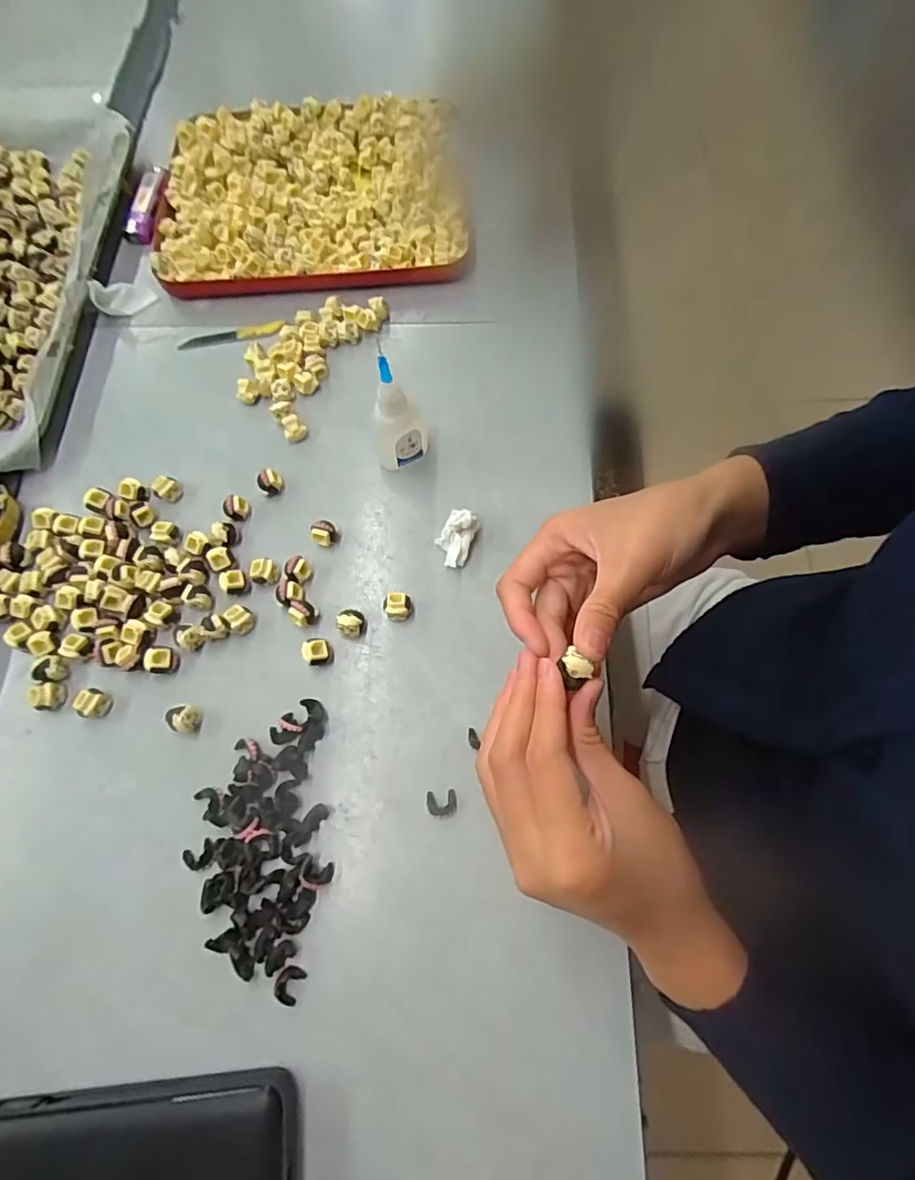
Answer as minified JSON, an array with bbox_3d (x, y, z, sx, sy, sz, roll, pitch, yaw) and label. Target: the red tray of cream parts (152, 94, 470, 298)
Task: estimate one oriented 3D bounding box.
[{"bbox_3d":[-0.119,-0.329,0.451,0.240,0.026,0.197,-3,70,-1],"label":"red tray of cream parts"}]

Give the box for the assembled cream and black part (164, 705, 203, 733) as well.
[{"bbox_3d":[-0.156,0.073,0.315,0.015,0.013,0.015,10,70,3],"label":"assembled cream and black part"}]

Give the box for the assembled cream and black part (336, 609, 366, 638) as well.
[{"bbox_3d":[-0.064,0.020,0.332,0.015,0.013,0.014,4,70,1],"label":"assembled cream and black part"}]

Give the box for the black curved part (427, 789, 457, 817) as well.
[{"bbox_3d":[-0.008,0.116,0.301,0.015,0.004,0.014,-7,70,-3],"label":"black curved part"}]

